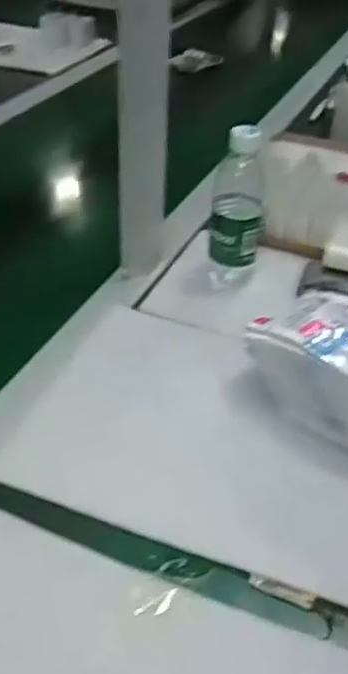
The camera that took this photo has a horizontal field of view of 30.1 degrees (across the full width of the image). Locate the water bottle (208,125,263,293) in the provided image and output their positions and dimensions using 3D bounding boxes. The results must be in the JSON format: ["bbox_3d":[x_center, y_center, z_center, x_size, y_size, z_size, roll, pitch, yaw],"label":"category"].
[{"bbox_3d":[0.074,-0.149,0.752,0.061,0.183,0.055,8,39,5],"label":"water bottle"}]

